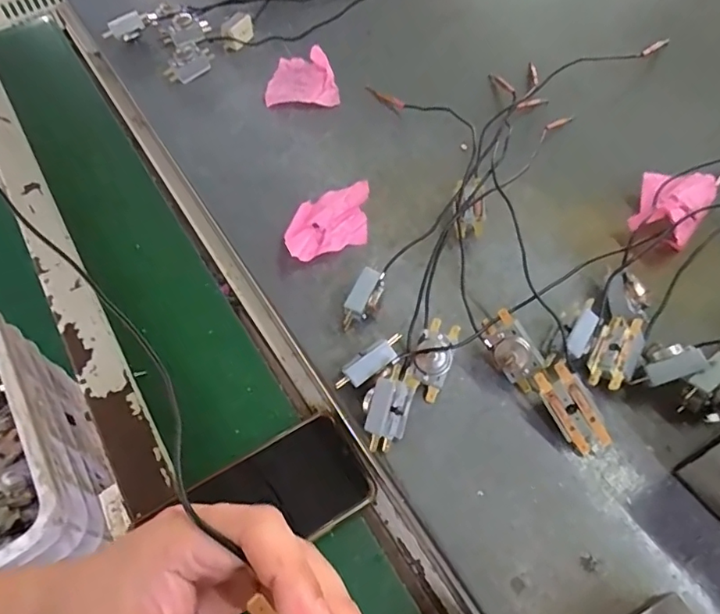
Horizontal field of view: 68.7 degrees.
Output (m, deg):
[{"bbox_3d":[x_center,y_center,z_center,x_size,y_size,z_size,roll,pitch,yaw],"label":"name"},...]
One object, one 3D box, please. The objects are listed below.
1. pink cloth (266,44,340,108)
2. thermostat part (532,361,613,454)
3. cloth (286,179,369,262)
[{"bbox_3d":[-0.063,-0.259,0.590,0.077,0.018,0.084,-1,58,4],"label":"pink cloth"},{"bbox_3d":[0.145,0.069,0.360,0.027,0.014,0.060,-30,83,17],"label":"thermostat part"},{"bbox_3d":[-0.027,-0.076,0.472,0.091,0.018,0.060,-25,59,-11],"label":"cloth"}]

